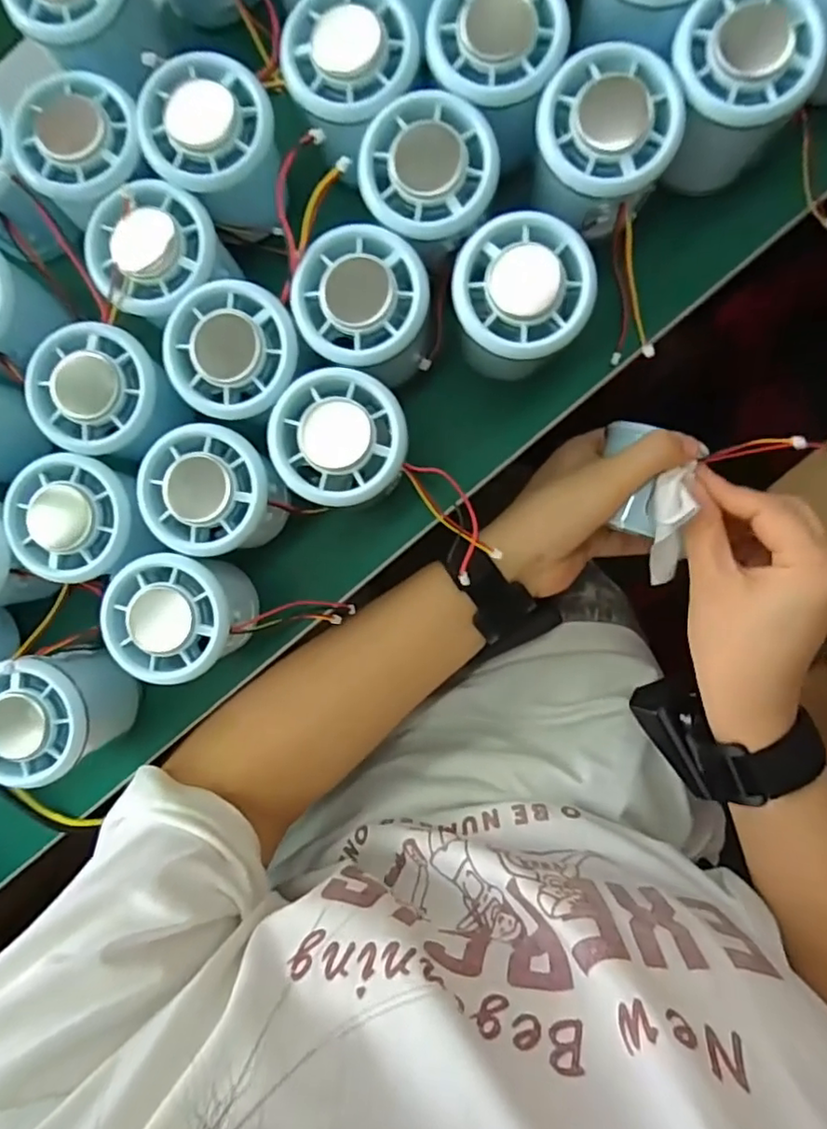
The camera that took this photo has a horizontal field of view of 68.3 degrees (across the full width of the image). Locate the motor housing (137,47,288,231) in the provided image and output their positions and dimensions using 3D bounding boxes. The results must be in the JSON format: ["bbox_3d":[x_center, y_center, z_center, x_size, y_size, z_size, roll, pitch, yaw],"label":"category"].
[{"bbox_3d":[-0.087,-0.188,0.275,0.054,0.038,0.056,0,90,5],"label":"motor housing"}]

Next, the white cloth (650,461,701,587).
[{"bbox_3d":[0.139,-0.018,0.331,0.018,0.020,0.064,-3,122,5],"label":"white cloth"}]

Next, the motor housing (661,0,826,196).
[{"bbox_3d":[0.136,-0.205,0.266,0.053,0.053,0.051,0,90,5],"label":"motor housing"}]

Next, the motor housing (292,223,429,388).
[{"bbox_3d":[-0.020,-0.112,0.278,0.055,0.052,0.054,0,90,5],"label":"motor housing"}]

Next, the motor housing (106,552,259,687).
[{"bbox_3d":[-0.106,0.024,0.292,0.054,0.056,0.056,0,90,5],"label":"motor housing"}]

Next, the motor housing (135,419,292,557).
[{"bbox_3d":[-0.089,-0.032,0.290,0.056,0.057,0.054,0,90,5],"label":"motor housing"}]

